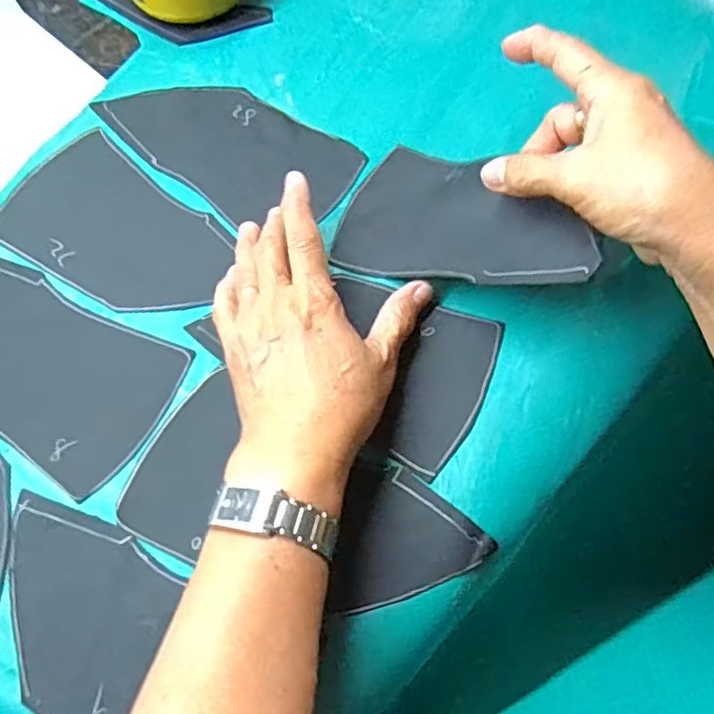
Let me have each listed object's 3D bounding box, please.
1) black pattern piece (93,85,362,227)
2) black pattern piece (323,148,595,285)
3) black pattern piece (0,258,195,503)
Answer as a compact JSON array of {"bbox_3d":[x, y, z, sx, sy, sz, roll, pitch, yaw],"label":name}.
[{"bbox_3d":[-0.082,-0.139,0.428,0.164,0.009,0.081,32,74,11],"label":"black pattern piece"},{"bbox_3d":[0.063,-0.082,0.372,0.154,0.012,0.089,10,66,34],"label":"black pattern piece"},{"bbox_3d":[-0.184,0.005,0.371,0.159,0.006,0.091,27,72,9],"label":"black pattern piece"}]

